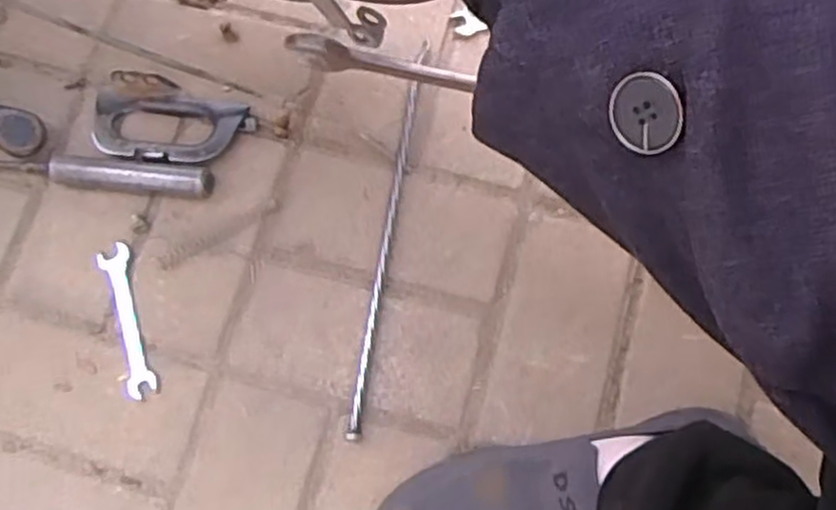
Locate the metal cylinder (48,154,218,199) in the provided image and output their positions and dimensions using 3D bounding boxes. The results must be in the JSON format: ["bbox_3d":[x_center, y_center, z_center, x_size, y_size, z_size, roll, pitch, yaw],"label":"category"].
[{"bbox_3d":[-0.245,-0.068,0.630,0.139,0.021,0.026,7,76,4],"label":"metal cylinder"}]

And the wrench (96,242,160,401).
[{"bbox_3d":[-0.237,0.053,0.608,0.026,0.004,0.128,-17,76,-2],"label":"wrench"}]

